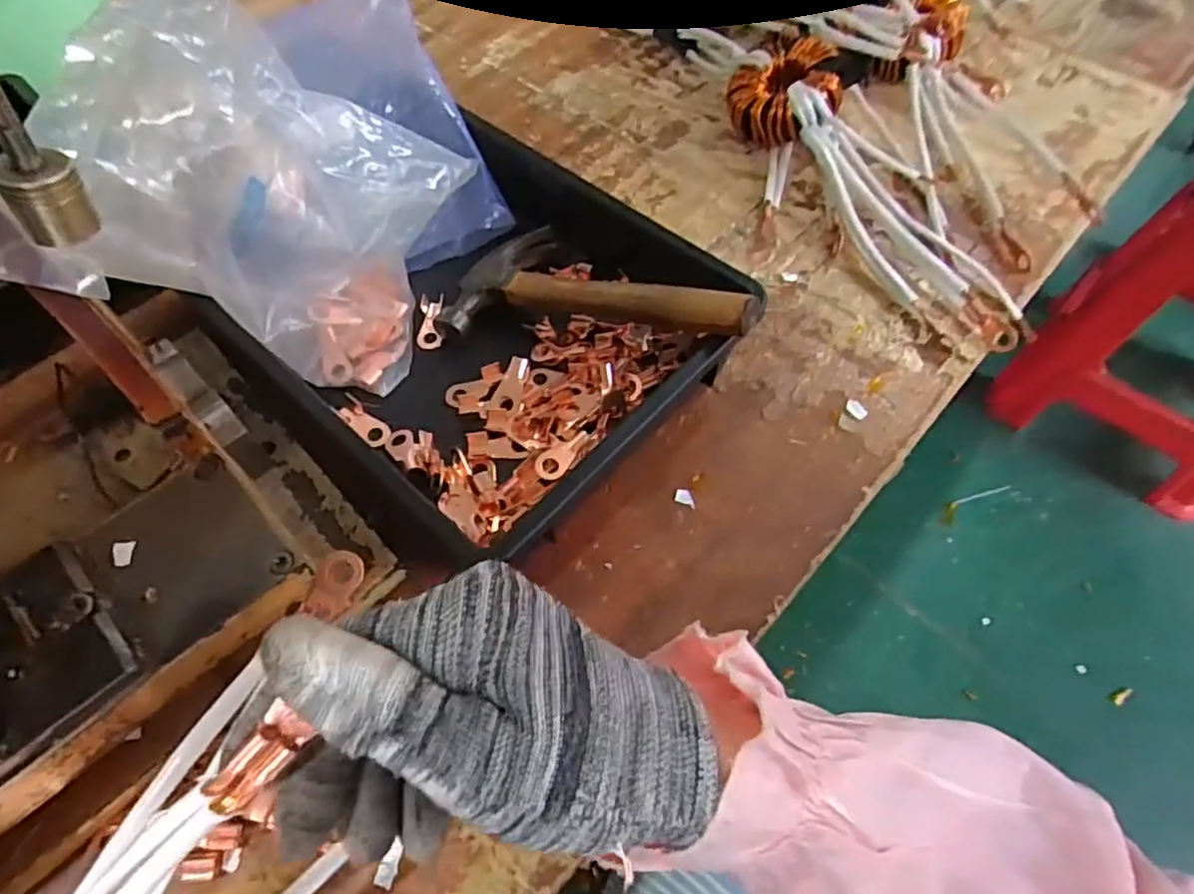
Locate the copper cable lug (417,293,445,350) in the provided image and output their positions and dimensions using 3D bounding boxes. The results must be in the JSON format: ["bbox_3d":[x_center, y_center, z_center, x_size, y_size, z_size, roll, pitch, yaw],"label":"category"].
[{"bbox_3d":[-0.120,-0.091,0.485,0.017,0.006,0.043,1,77,0],"label":"copper cable lug"}]

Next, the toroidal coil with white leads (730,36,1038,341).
[{"bbox_3d":[0.212,-0.208,0.529,0.119,0.055,0.325,-20,63,-11],"label":"toroidal coil with white leads"}]

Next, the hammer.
[{"bbox_3d":[0.000,-0.097,0.444,0.215,0.023,0.100,15,60,30],"label":"hammer"}]

